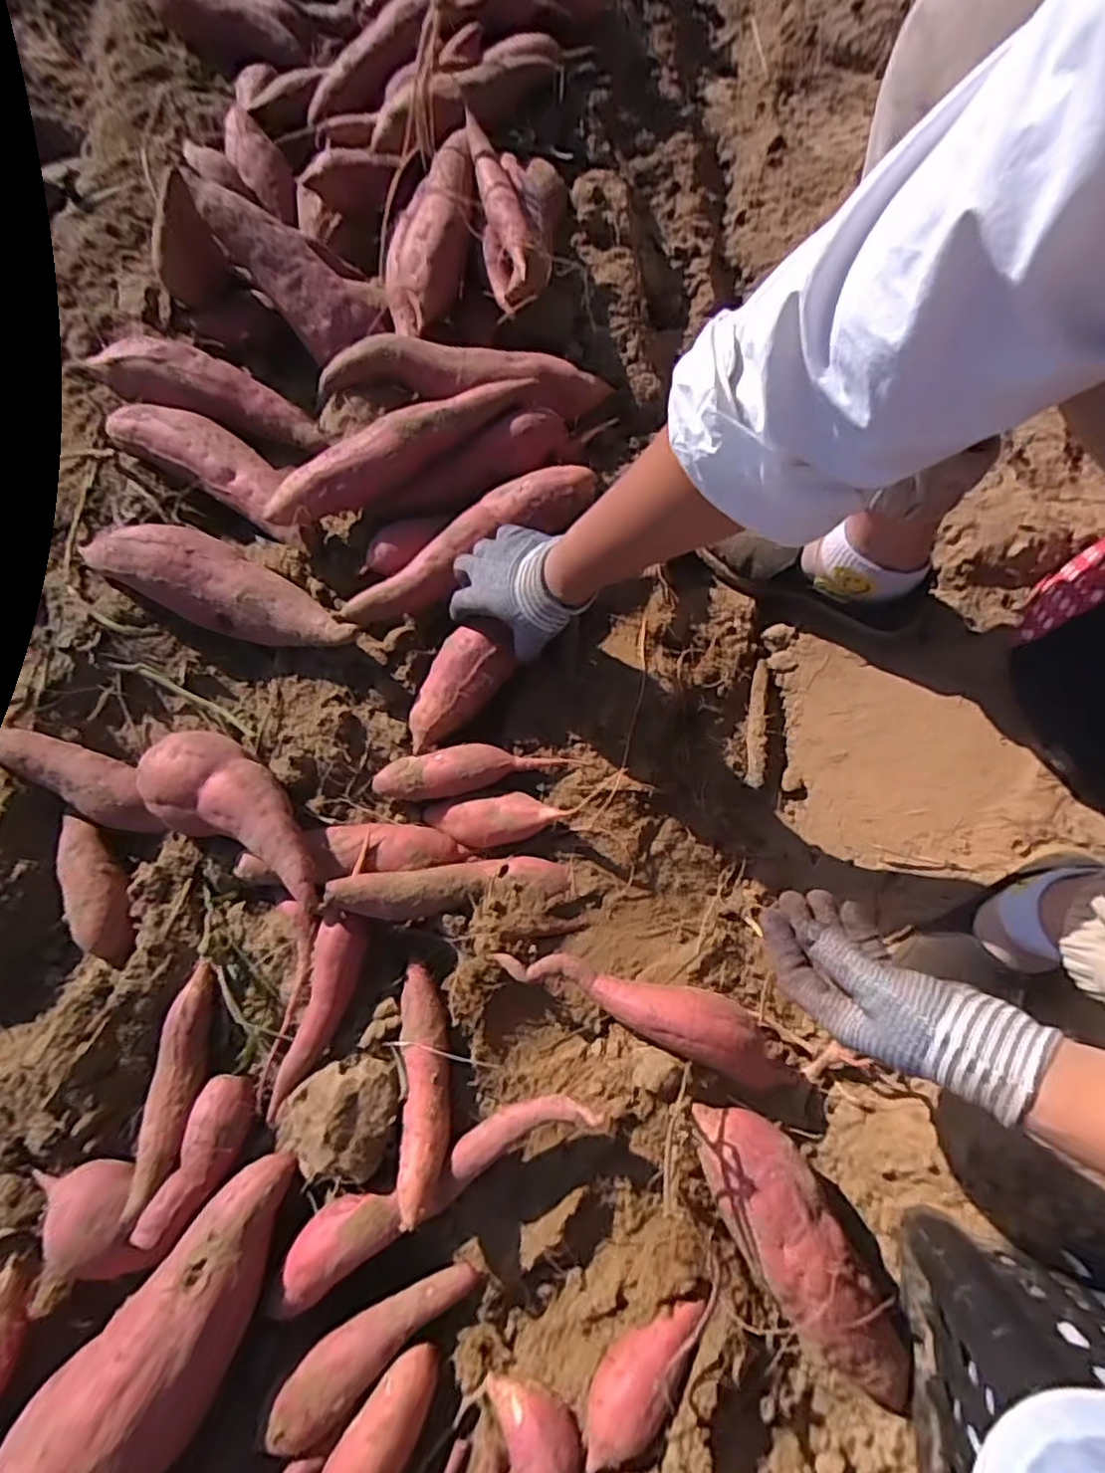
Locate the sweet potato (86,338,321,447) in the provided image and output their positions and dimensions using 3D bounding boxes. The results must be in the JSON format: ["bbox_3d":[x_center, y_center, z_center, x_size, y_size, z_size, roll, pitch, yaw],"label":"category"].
[{"bbox_3d":[-0.345,-0.349,0.687,0.239,0.050,0.069,14,75,7],"label":"sweet potato"}]

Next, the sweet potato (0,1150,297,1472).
[{"bbox_3d":[-0.272,0.432,0.479,0.101,0.063,0.259,40,80,13],"label":"sweet potato"}]

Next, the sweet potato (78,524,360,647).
[{"bbox_3d":[-0.297,-0.138,0.626,0.276,0.060,0.076,19,76,9],"label":"sweet potato"}]

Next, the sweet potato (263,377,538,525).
[{"bbox_3d":[-0.136,-0.258,0.634,0.266,0.064,0.052,-31,74,-5],"label":"sweet potato"}]

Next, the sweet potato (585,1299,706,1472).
[{"bbox_3d":[0.060,0.452,0.487,0.043,0.033,0.114,37,79,13],"label":"sweet potato"}]

